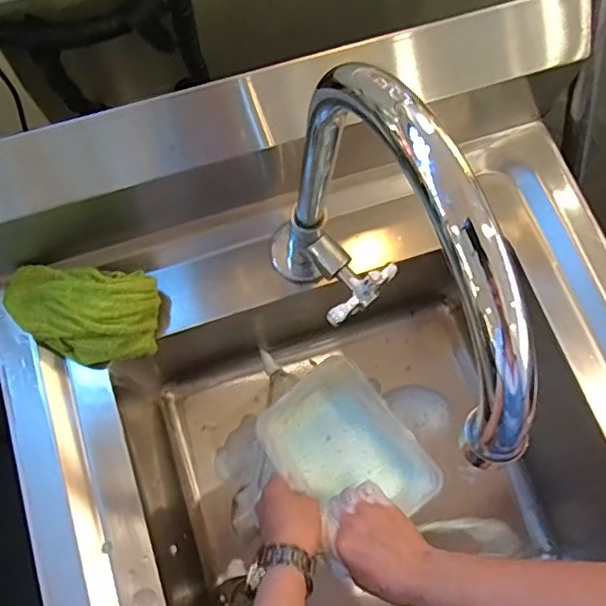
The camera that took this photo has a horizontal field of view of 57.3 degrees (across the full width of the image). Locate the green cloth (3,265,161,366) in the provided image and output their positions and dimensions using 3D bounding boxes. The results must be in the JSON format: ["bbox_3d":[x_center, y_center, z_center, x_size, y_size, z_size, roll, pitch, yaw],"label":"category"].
[{"bbox_3d":[-0.173,0.008,0.423,0.118,0.044,0.065,5,73,-1],"label":"green cloth"}]

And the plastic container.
[{"bbox_3d":[0.051,0.155,0.577,0.130,0.054,0.178,-40,79,-12],"label":"plastic container"}]

